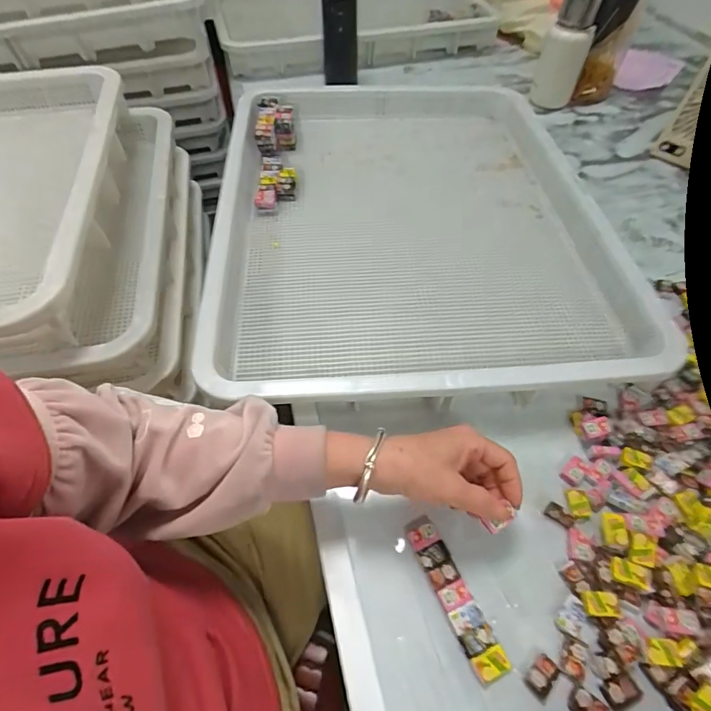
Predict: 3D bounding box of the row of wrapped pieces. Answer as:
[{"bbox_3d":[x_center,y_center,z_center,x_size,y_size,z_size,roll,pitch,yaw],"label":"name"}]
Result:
[{"bbox_3d":[0.080,0.194,0.357,0.027,0.009,0.123,-20,57,-14],"label":"row of wrapped pieces"}]

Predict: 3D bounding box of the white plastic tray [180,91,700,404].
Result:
[{"bbox_3d":[0.077,-0.206,0.609,0.506,0.074,0.629,-3,51,-6],"label":"white plastic tray"}]

